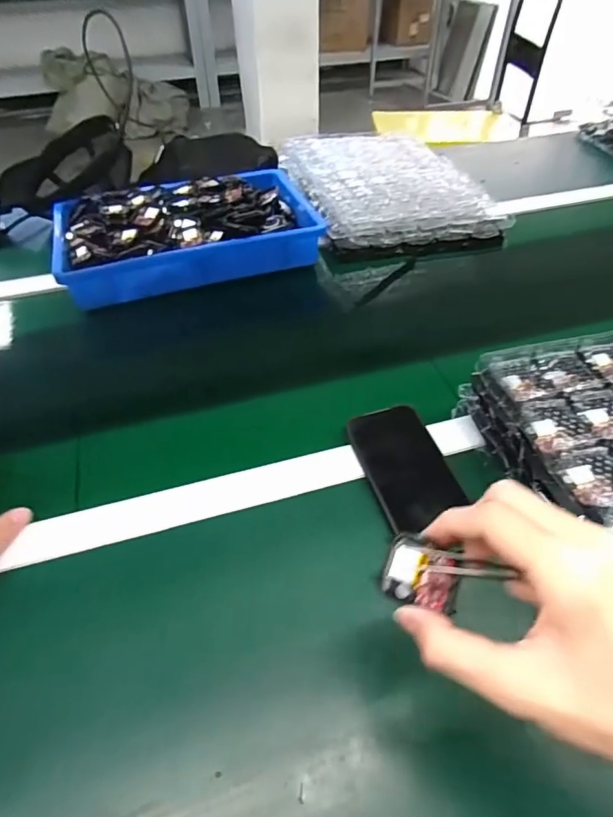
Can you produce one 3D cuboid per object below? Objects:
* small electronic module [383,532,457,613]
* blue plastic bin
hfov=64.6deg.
[{"bbox_3d":[0.066,0.094,0.277,0.039,0.010,0.035,18,64,5],"label":"small electronic module"},{"bbox_3d":[-0.178,-0.274,0.739,0.378,0.071,0.236,-17,49,-14],"label":"blue plastic bin"}]

